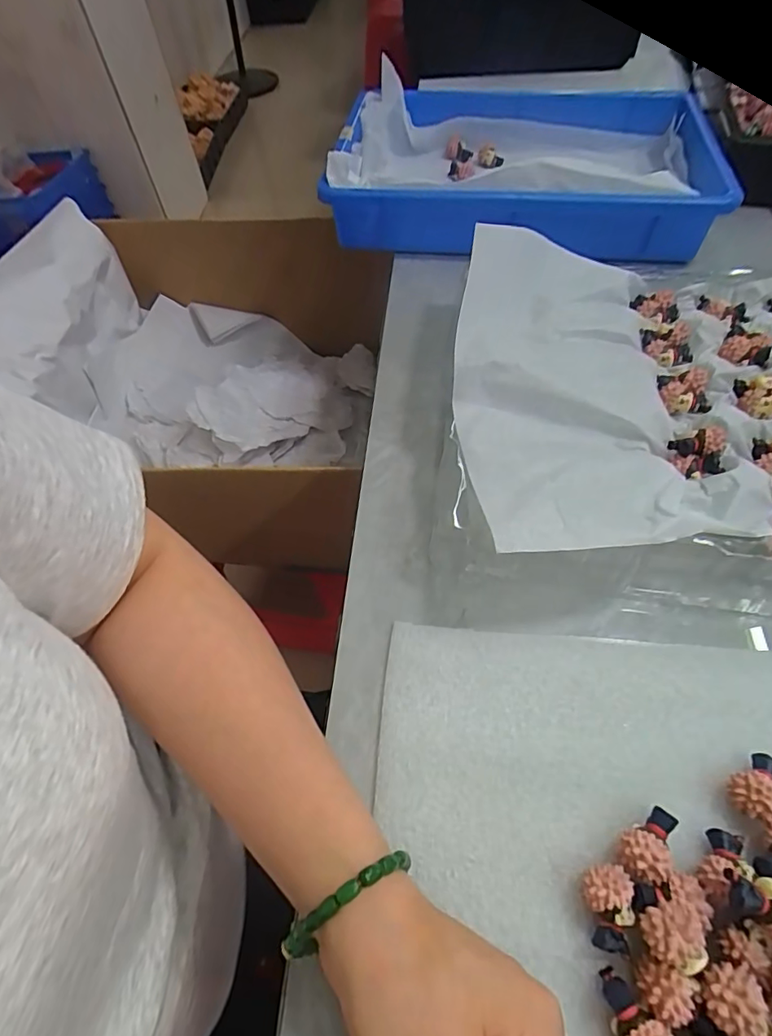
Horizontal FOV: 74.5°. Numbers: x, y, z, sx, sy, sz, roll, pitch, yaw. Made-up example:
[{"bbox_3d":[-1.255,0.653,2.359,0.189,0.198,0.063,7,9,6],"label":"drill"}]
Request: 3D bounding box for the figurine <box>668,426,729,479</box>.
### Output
[{"bbox_3d":[0.193,-0.041,0.311,0.031,0.016,0.029,0,56,3],"label":"figurine"}]

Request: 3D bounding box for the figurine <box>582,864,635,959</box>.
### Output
[{"bbox_3d":[0.091,0.161,0.209,0.018,0.020,0.029,-2,56,2],"label":"figurine"}]

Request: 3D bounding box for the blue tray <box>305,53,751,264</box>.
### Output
[{"bbox_3d":[0.136,-0.364,0.525,0.349,0.076,0.259,6,57,7],"label":"blue tray"}]

